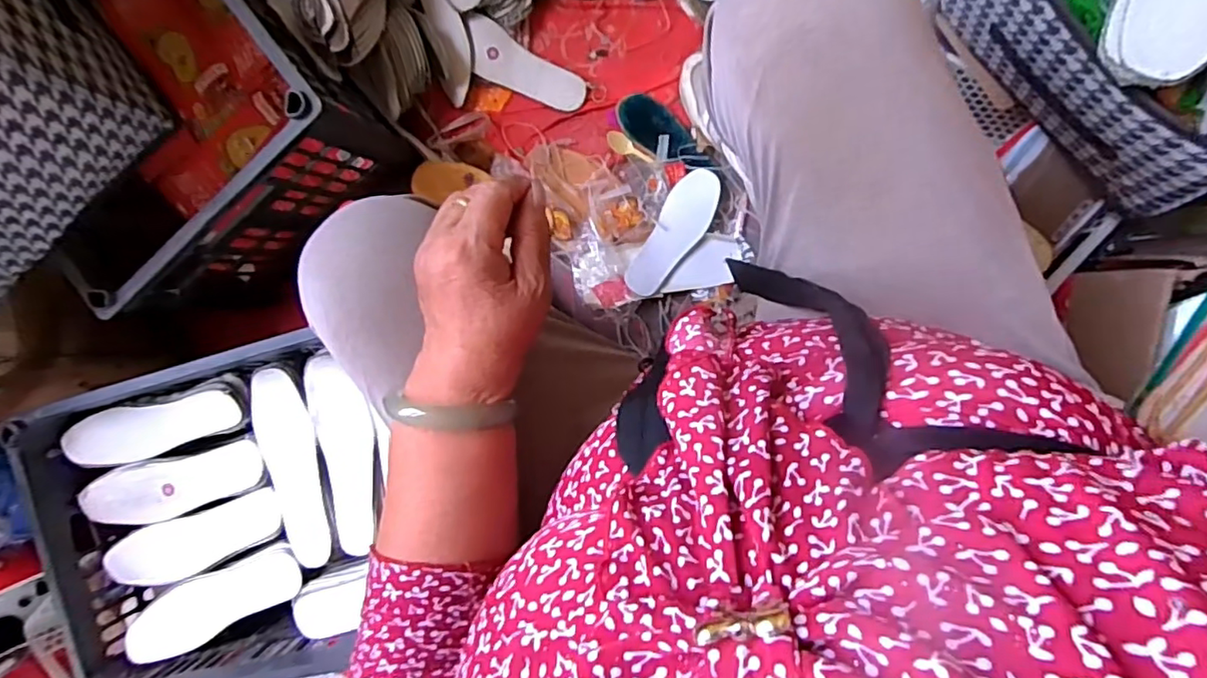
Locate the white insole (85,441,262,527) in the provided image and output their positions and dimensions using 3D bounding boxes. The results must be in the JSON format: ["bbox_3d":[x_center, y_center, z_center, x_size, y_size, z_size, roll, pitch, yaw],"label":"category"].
[{"bbox_3d":[-0.515,0.176,0.731,0.202,0.022,0.071,-15,95,-5],"label":"white insole"}]

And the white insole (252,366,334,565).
[{"bbox_3d":[-0.346,0.144,0.683,0.065,0.020,0.222,-11,95,8],"label":"white insole"}]

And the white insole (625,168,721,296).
[{"bbox_3d":[0.092,-0.134,0.779,0.061,0.008,0.173,29,97,-2],"label":"white insole"}]

